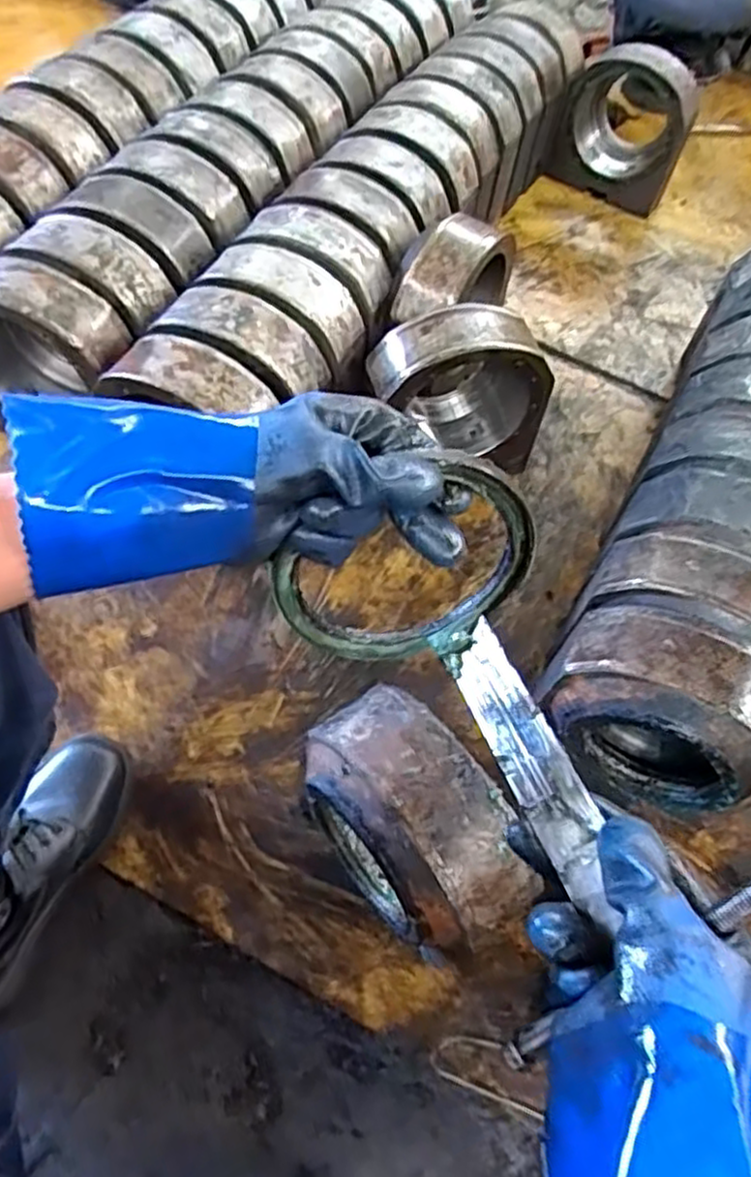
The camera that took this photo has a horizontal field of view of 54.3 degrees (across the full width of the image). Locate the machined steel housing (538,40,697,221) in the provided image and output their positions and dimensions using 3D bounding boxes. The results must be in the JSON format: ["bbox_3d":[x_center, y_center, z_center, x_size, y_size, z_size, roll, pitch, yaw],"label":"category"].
[{"bbox_3d":[0.464,-0.869,1.383,0.236,0.232,0.106,20,61,7],"label":"machined steel housing"}]

